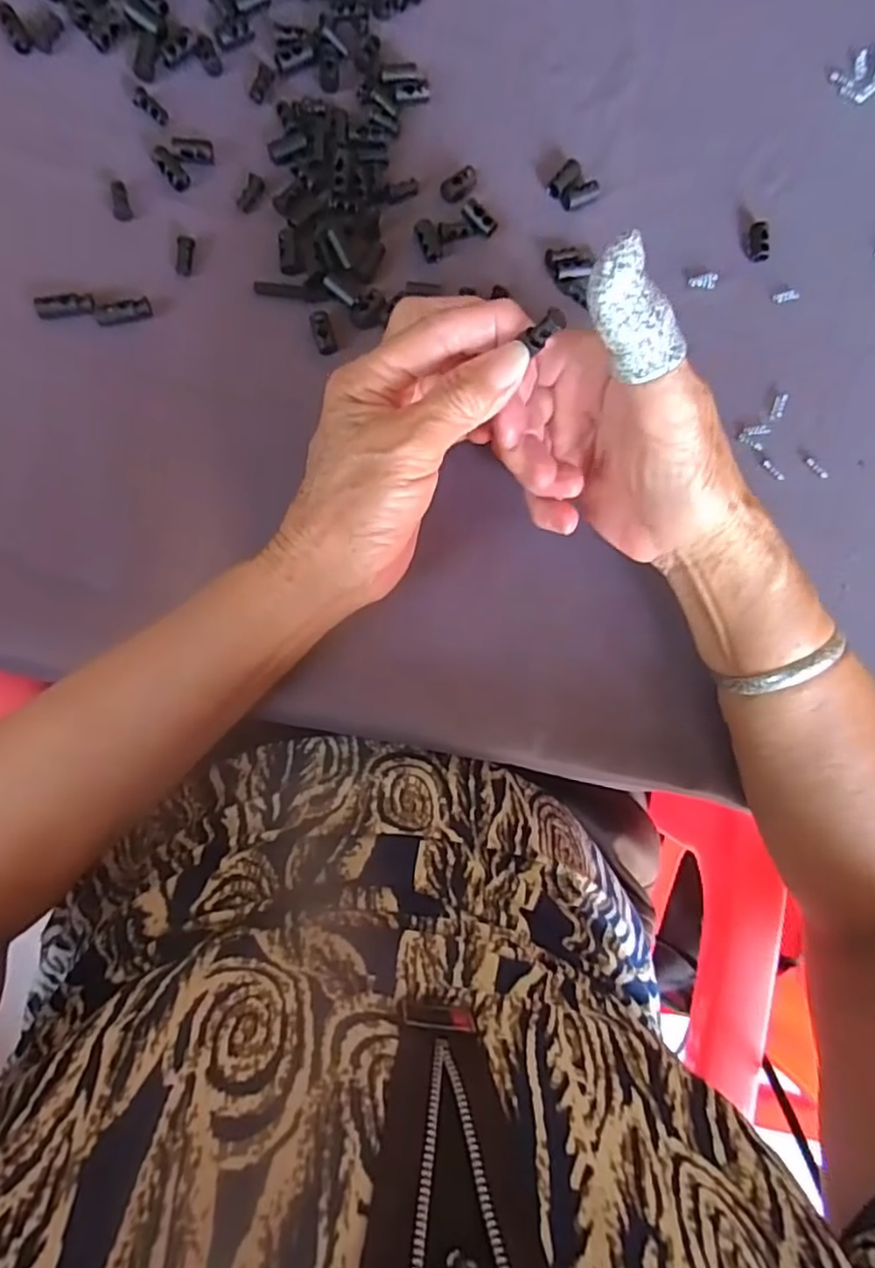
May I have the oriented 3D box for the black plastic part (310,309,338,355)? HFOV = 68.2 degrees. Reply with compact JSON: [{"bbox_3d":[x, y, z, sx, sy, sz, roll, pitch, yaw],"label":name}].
[{"bbox_3d":[-0.054,-0.145,0.310,0.010,0.004,0.022,-16,89,-8],"label":"black plastic part"}]

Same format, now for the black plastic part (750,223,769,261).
[{"bbox_3d":[0.171,-0.209,0.344,0.009,0.005,0.020,-1,87,-7],"label":"black plastic part"}]

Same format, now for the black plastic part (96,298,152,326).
[{"bbox_3d":[-0.146,-0.150,0.300,0.024,0.004,0.010,-16,89,-8],"label":"black plastic part"}]

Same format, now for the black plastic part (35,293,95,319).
[{"bbox_3d":[-0.170,-0.151,0.296,0.025,0.004,0.009,-17,89,-8],"label":"black plastic part"}]

